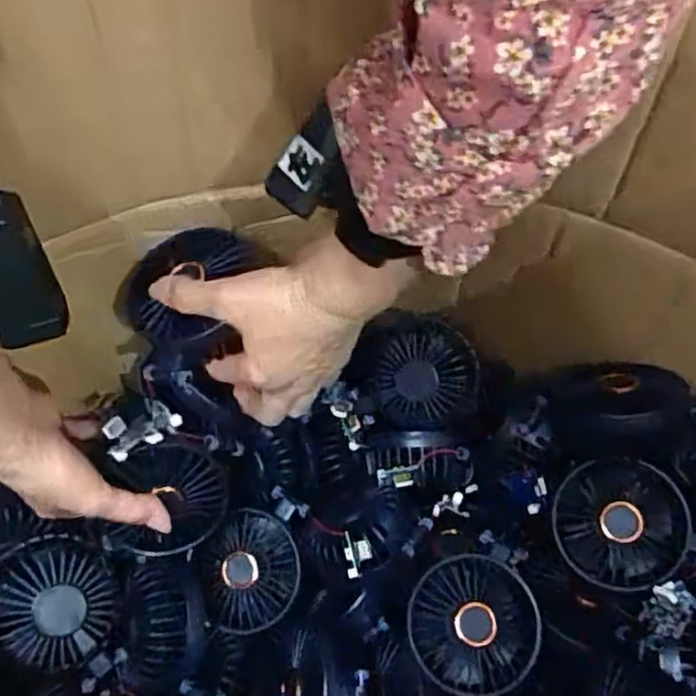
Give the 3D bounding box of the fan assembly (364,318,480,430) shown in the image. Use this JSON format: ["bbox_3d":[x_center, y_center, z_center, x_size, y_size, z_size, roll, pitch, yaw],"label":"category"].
[{"bbox_3d":[0.053,0.020,0.547,0.079,0.037,0.081,-10,98,25],"label":"fan assembly"}]

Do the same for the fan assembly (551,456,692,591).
[{"bbox_3d":[0.187,0.121,0.487,0.086,0.033,0.086,2,98,17],"label":"fan assembly"}]

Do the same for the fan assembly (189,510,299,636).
[{"bbox_3d":[-0.071,0.160,0.513,0.033,0.077,0.078,2,54,54],"label":"fan assembly"}]

